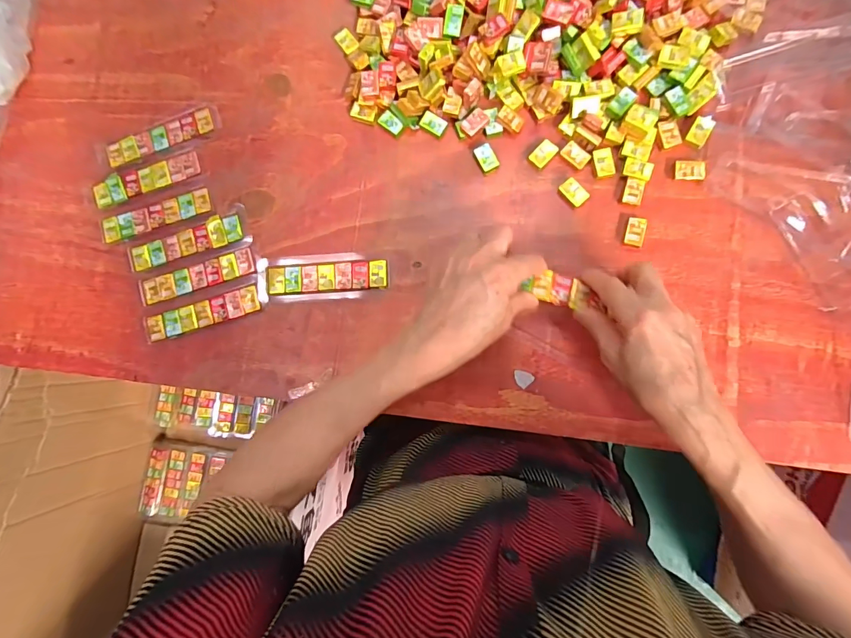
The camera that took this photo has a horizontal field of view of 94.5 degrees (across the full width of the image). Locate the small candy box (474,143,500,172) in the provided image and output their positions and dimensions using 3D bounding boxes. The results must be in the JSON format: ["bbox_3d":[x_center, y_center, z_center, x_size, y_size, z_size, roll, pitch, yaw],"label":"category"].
[{"bbox_3d":[0.059,-0.156,0.383,0.018,0.007,0.027,-29,84,2],"label":"small candy box"}]

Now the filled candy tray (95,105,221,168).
[{"bbox_3d":[-0.278,-0.189,0.413,0.130,0.009,0.032,-20,84,3],"label":"filled candy tray"}]

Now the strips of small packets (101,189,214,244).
[{"bbox_3d":[-0.279,-0.107,0.405,0.121,0.006,0.028,-14,84,4],"label":"strips of small packets"}]

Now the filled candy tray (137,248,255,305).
[{"bbox_3d":[-0.229,-0.042,0.397,0.120,0.005,0.025,-16,84,4],"label":"filled candy tray"}]

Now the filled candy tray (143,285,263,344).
[{"bbox_3d":[-0.223,-0.005,0.396,0.120,0.006,0.028,-16,84,4],"label":"filled candy tray"}]

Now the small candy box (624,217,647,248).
[{"bbox_3d":[0.194,-0.080,0.367,0.016,0.012,0.026,11,87,6],"label":"small candy box"}]

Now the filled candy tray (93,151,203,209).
[{"bbox_3d":[-0.292,-0.146,0.409,0.115,0.005,0.030,-18,84,4],"label":"filled candy tray"}]

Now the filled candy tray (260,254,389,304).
[{"bbox_3d":[-0.101,-0.041,0.390,0.129,0.007,0.044,-2,85,5],"label":"filled candy tray"}]

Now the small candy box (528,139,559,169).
[{"bbox_3d":[0.113,-0.158,0.378,0.026,0.009,0.018,-45,83,1],"label":"small candy box"}]

